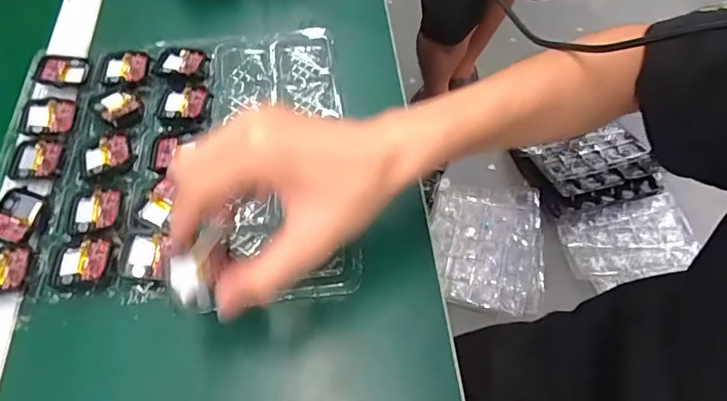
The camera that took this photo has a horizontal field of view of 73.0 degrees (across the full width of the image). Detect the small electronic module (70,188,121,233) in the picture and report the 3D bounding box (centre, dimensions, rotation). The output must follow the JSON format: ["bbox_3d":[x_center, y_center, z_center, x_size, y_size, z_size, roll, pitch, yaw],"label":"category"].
[{"bbox_3d":[-0.203,0.007,0.372,0.037,0.005,0.033,-7,59,-2],"label":"small electronic module"}]

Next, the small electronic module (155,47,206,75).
[{"bbox_3d":[-0.168,-0.128,0.452,0.045,0.008,0.038,4,59,4],"label":"small electronic module"}]

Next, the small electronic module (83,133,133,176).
[{"bbox_3d":[-0.209,-0.039,0.399,0.039,0.004,0.038,-19,60,-10],"label":"small electronic module"}]

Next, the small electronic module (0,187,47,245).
[{"bbox_3d":[-0.265,0.011,0.373,0.039,0.006,0.042,17,61,11],"label":"small electronic module"}]

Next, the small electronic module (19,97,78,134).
[{"bbox_3d":[-0.272,-0.073,0.422,0.045,0.004,0.036,2,59,3],"label":"small electronic module"}]

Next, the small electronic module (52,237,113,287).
[{"bbox_3d":[-0.201,0.044,0.351,0.040,0.007,0.035,-7,59,-3],"label":"small electronic module"}]

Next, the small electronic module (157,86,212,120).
[{"bbox_3d":[-0.155,-0.084,0.431,0.043,0.010,0.035,6,59,5],"label":"small electronic module"}]

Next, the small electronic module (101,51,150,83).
[{"bbox_3d":[-0.218,-0.122,0.452,0.042,0.007,0.038,3,59,3],"label":"small electronic module"}]

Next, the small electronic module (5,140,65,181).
[{"bbox_3d":[-0.265,-0.034,0.399,0.047,0.004,0.037,5,59,5],"label":"small electronic module"}]

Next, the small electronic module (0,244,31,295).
[{"bbox_3d":[-0.258,0.050,0.349,0.041,0.006,0.038,-12,59,-5],"label":"small electronic module"}]

